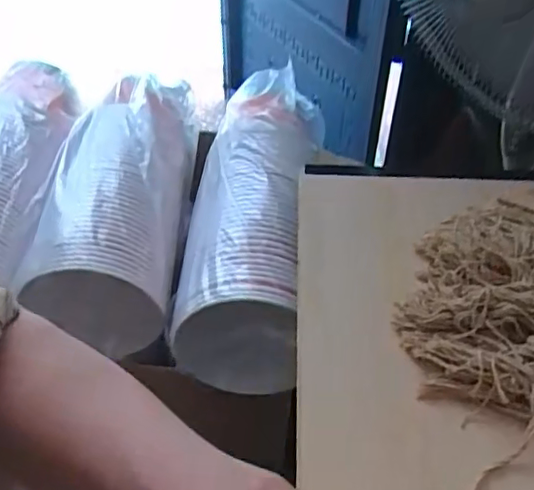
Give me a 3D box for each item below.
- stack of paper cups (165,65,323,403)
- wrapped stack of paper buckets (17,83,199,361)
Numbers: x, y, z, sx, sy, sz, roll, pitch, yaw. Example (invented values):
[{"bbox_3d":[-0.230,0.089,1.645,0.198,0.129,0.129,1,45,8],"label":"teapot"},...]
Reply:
[{"bbox_3d":[-0.010,-0.075,0.788,0.150,0.118,0.500,6,45,5],"label":"stack of paper cups"},{"bbox_3d":[-0.188,-0.048,0.798,0.156,0.161,0.443,0,45,-1],"label":"wrapped stack of paper buckets"}]

